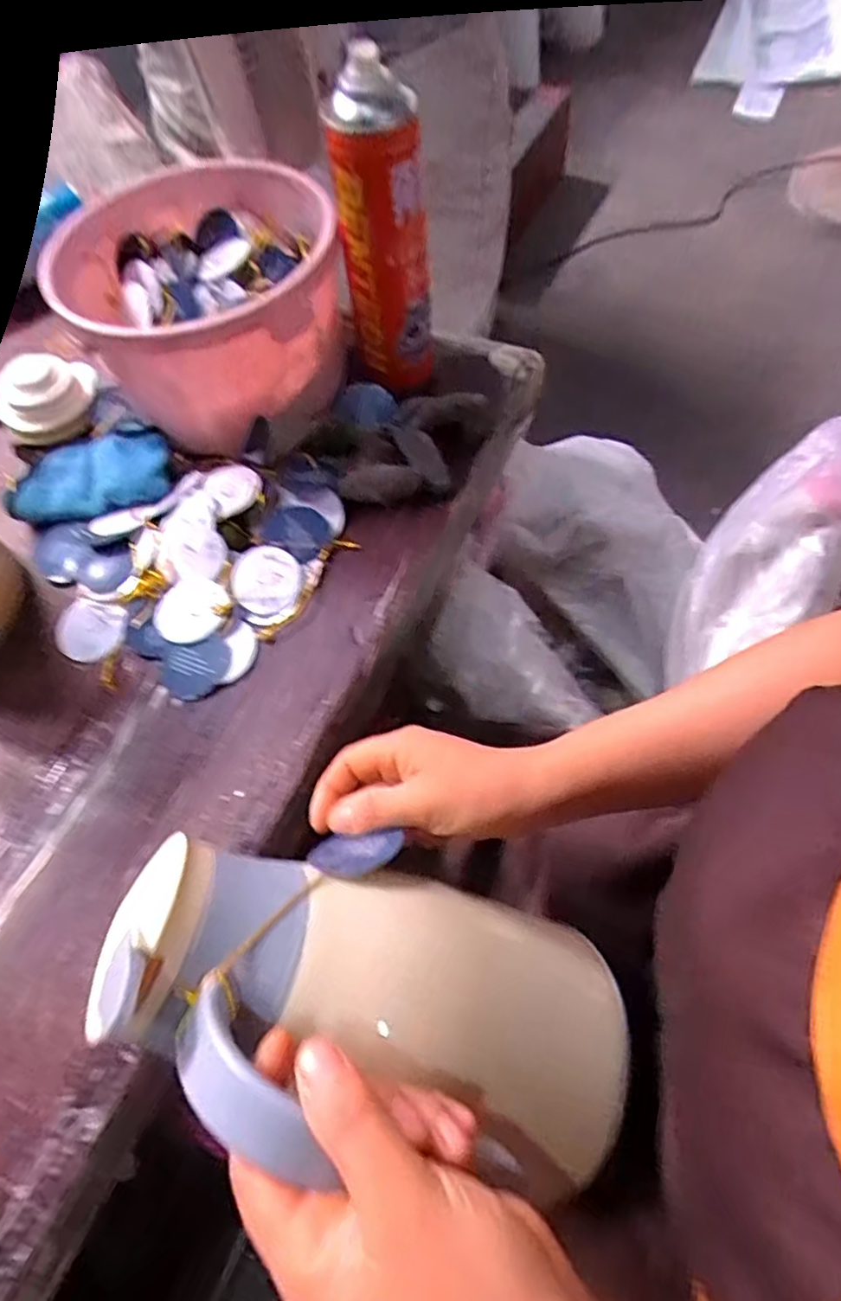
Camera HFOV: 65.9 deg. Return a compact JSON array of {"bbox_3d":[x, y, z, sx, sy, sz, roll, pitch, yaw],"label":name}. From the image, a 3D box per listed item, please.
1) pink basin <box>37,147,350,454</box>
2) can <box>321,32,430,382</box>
[{"bbox_3d":[-0.165,-0.286,0.536,0.197,0.116,0.205,-2,63,3],"label":"pink basin"},{"bbox_3d":[-0.029,-0.310,0.491,0.065,0.204,0.053,-4,63,2],"label":"can"}]

